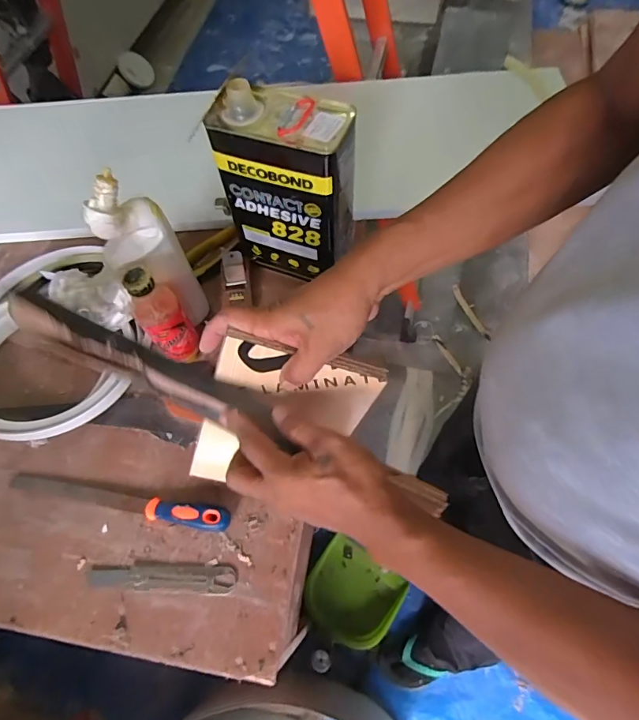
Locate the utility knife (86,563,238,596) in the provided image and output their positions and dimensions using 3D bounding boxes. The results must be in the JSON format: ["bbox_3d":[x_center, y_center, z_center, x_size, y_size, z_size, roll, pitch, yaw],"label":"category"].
[{"bbox_3d":[-0.183,0.253,0.510,0.170,0.012,0.031,1,63,3],"label":"utility knife"}]

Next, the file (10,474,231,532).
[{"bbox_3d":[-0.250,0.175,0.547,0.286,0.023,0.028,8,63,7],"label":"file"}]

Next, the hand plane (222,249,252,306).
[{"bbox_3d":[-0.128,-0.125,0.672,0.037,0.037,0.083,-12,63,-4],"label":"hand plane"}]

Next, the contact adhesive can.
[{"bbox_3d":[-0.038,-0.229,0.599,0.172,0.240,0.097,13,64,9],"label":"contact adhesive can"}]

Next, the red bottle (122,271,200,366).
[{"bbox_3d":[-0.199,-0.052,0.566,0.053,0.169,0.047,-31,65,-12],"label":"red bottle"}]

